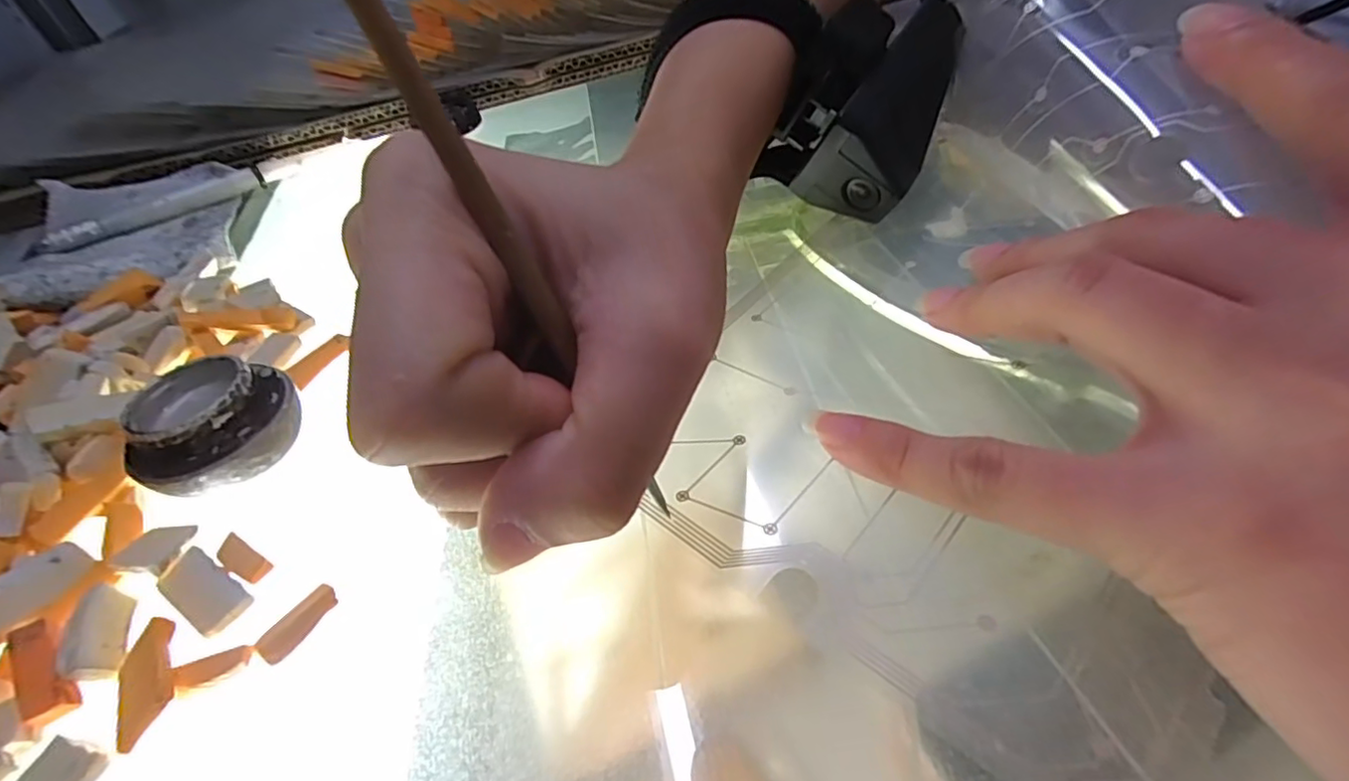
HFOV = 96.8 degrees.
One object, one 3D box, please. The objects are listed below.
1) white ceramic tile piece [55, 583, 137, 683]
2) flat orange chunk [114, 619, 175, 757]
[{"bbox_3d":[-0.113,0.047,0.118,0.006,0.007,0.020,-26,45,-13],"label":"white ceramic tile piece"},{"bbox_3d":[-0.096,0.052,0.108,0.008,0.004,0.023,-30,46,-16],"label":"flat orange chunk"}]

